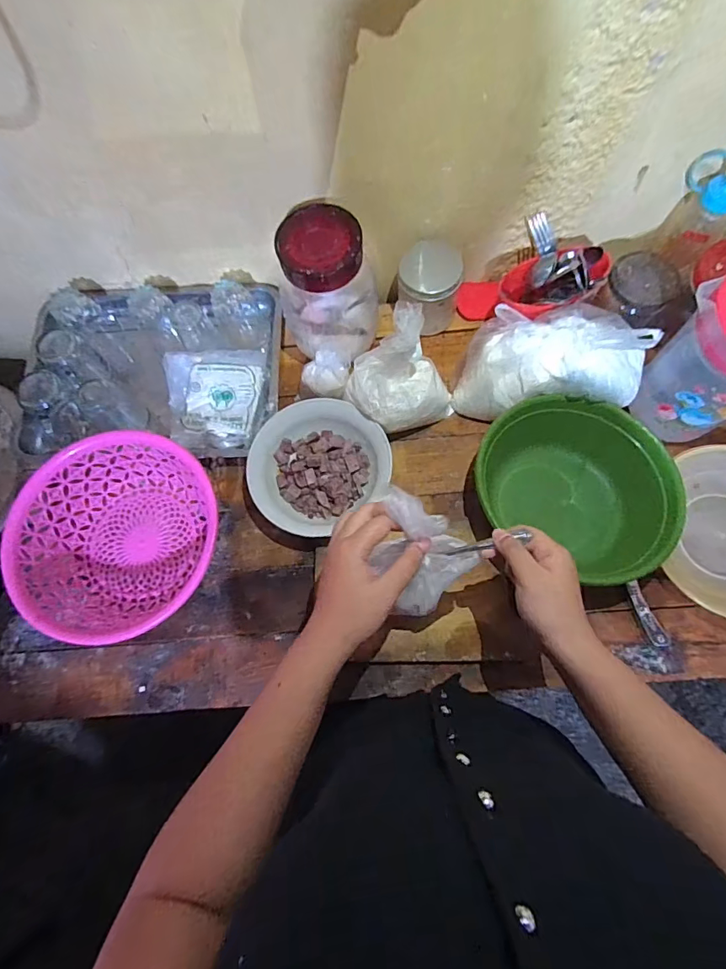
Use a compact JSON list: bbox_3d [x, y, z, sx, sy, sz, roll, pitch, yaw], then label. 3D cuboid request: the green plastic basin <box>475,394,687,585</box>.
[{"bbox_3d":[0.266,-0.002,0.607,0.237,0.091,0.208,29,76,11],"label":"green plastic basin"}]

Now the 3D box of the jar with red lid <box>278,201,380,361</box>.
[{"bbox_3d":[-0.042,-0.265,0.640,0.113,0.181,0.105,-1,73,2],"label":"jar with red lid"}]

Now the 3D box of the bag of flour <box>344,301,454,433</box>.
[{"bbox_3d":[0.046,-0.136,0.613,0.119,0.167,0.103,38,78,13],"label":"bag of flour"}]

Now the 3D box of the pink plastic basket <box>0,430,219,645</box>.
[{"bbox_3d":[-0.309,0.064,0.617,0.246,0.087,0.244,-1,73,2],"label":"pink plastic basket"}]

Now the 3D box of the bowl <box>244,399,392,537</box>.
[{"bbox_3d":[-0.059,-0.026,0.648,0.179,0.065,0.166,-1,73,2],"label":"bowl"}]

